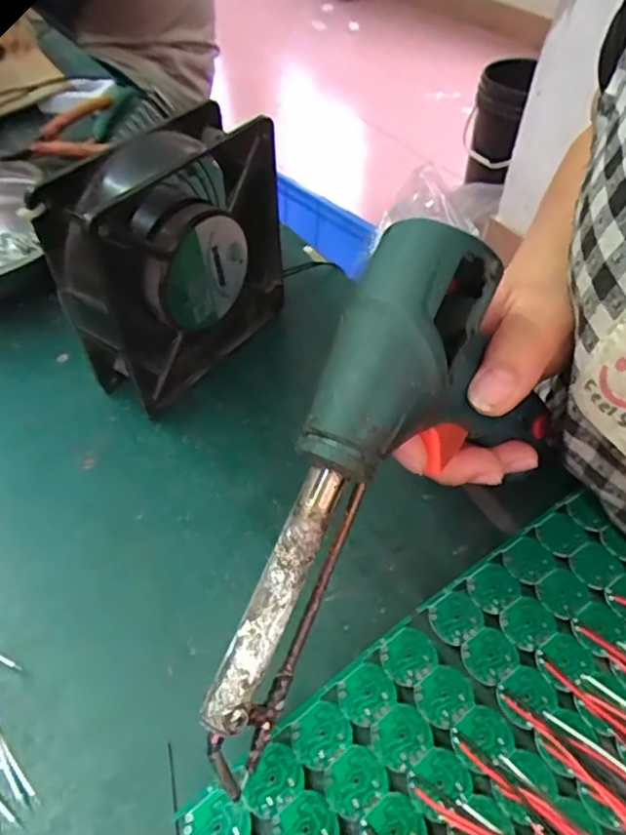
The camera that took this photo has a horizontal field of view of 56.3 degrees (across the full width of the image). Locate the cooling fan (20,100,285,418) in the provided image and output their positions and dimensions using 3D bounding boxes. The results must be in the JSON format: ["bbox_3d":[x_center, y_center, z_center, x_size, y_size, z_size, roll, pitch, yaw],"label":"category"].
[{"bbox_3d":[-0.068,-0.079,0.305,0.043,0.124,0.122,30,53,23],"label":"cooling fan"}]

